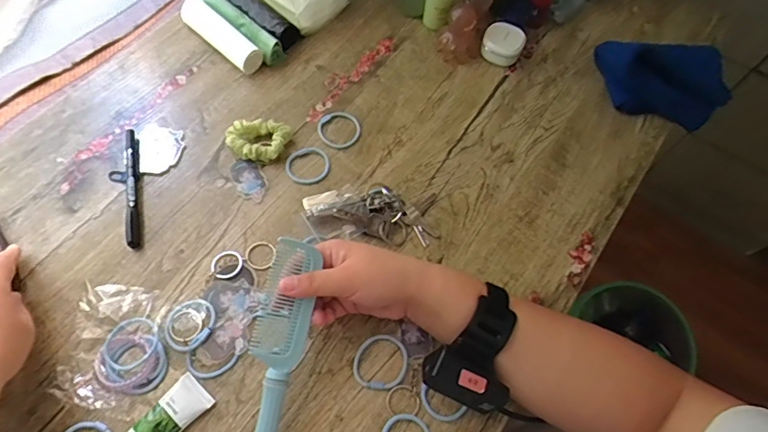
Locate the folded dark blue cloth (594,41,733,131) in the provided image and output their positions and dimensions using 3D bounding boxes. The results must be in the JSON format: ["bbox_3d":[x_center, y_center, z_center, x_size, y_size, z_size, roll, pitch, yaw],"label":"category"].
[{"bbox_3d":[0.340,-0.170,0.583,0.151,0.069,0.088,7,63,1],"label":"folded dark blue cloth"}]

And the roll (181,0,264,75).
[{"bbox_3d":[-0.205,-0.226,0.605,0.131,0.025,0.031,41,68,16],"label":"roll"}]

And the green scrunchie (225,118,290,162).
[{"bbox_3d":[-0.141,-0.085,0.546,0.069,0.021,0.050,-7,64,-6],"label":"green scrunchie"}]

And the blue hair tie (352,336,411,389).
[{"bbox_3d":[-0.003,0.136,0.450,0.052,0.005,0.047,-8,64,-7],"label":"blue hair tie"}]

